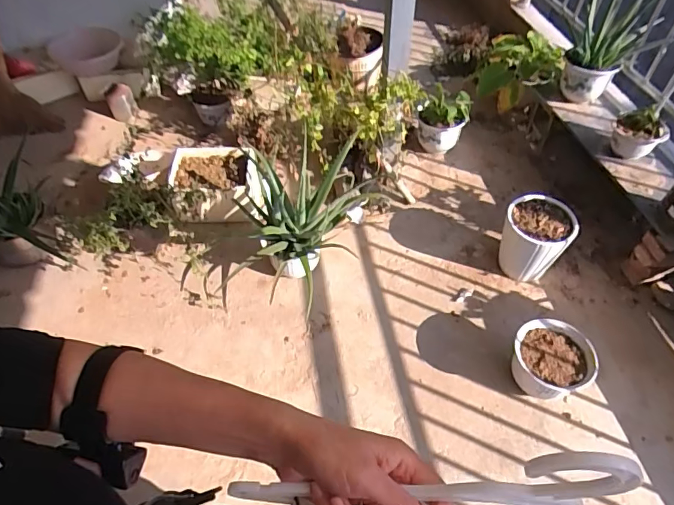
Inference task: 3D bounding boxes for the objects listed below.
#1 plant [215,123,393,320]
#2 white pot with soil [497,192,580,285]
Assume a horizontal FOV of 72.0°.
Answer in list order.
[{"bbox_3d":[-0.131,-0.106,1.742,0.542,0.465,0.469,1,52,3],"label":"plant"},{"bbox_3d":[0.730,-0.046,1.725,0.227,0.258,0.225,-1,51,1],"label":"white pot with soil"}]

